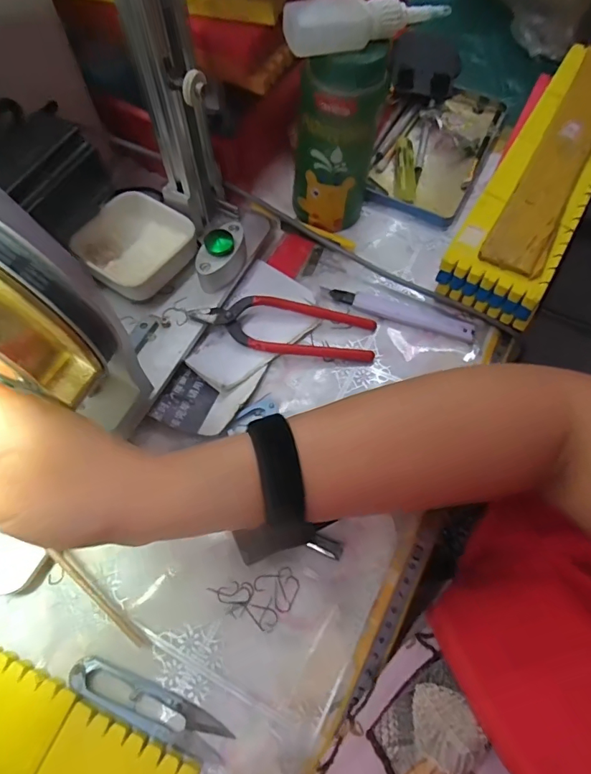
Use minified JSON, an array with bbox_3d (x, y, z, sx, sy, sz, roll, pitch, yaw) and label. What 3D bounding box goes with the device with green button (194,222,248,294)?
[{"bbox_3d":[-0.060,-0.106,0.377,0.025,0.032,0.054,26,67,9],"label":"device with green button"}]

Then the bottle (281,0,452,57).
[{"bbox_3d":[0.050,-0.237,0.306,0.115,0.025,0.025,-11,66,-6],"label":"bottle"}]

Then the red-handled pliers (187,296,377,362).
[{"bbox_3d":[-0.007,-0.050,0.379,0.144,0.025,0.049,2,66,-2],"label":"red-handled pliers"}]

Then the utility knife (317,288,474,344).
[{"bbox_3d":[0.090,-0.064,0.395,0.125,0.007,0.021,19,66,6],"label":"utility knife"}]

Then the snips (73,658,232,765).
[{"bbox_3d":[-0.086,0.187,0.272,0.098,0.008,0.024,25,67,9],"label":"snips"}]

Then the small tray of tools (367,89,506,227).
[{"bbox_3d":[0.143,-0.255,0.481,0.107,0.015,0.196,25,67,9],"label":"small tray of tools"}]

